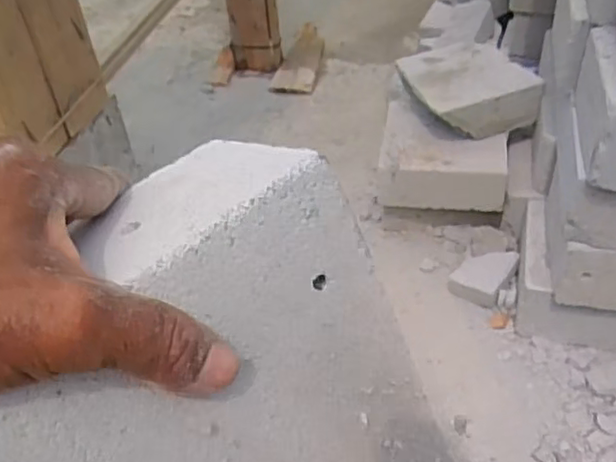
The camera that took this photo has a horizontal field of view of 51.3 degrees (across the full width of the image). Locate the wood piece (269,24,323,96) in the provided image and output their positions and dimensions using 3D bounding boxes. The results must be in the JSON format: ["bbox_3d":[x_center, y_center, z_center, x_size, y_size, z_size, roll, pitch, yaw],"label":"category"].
[{"bbox_3d":[-0.013,-0.446,1.643,0.103,0.013,0.349,2,41,10],"label":"wood piece"}]

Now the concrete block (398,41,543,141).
[{"bbox_3d":[0.270,-0.243,1.115,0.193,0.081,0.209,-13,41,-9],"label":"concrete block"}]

